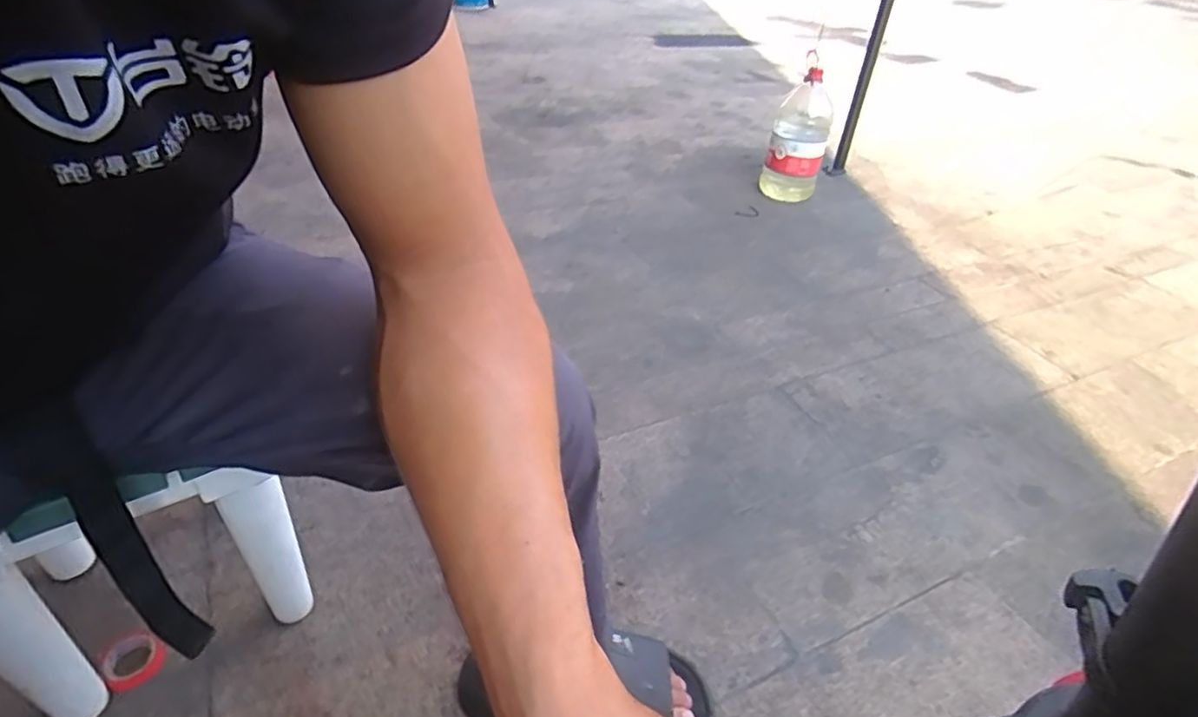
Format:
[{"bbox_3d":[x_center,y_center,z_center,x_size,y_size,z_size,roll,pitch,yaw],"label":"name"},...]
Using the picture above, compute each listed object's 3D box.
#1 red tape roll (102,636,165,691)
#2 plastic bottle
[{"bbox_3d":[-0.485,0.312,0.652,0.049,0.019,0.050,5,38,-4],"label":"red tape roll"},{"bbox_3d":[0.541,-0.604,1.683,0.148,0.351,0.120,17,38,15],"label":"plastic bottle"}]

